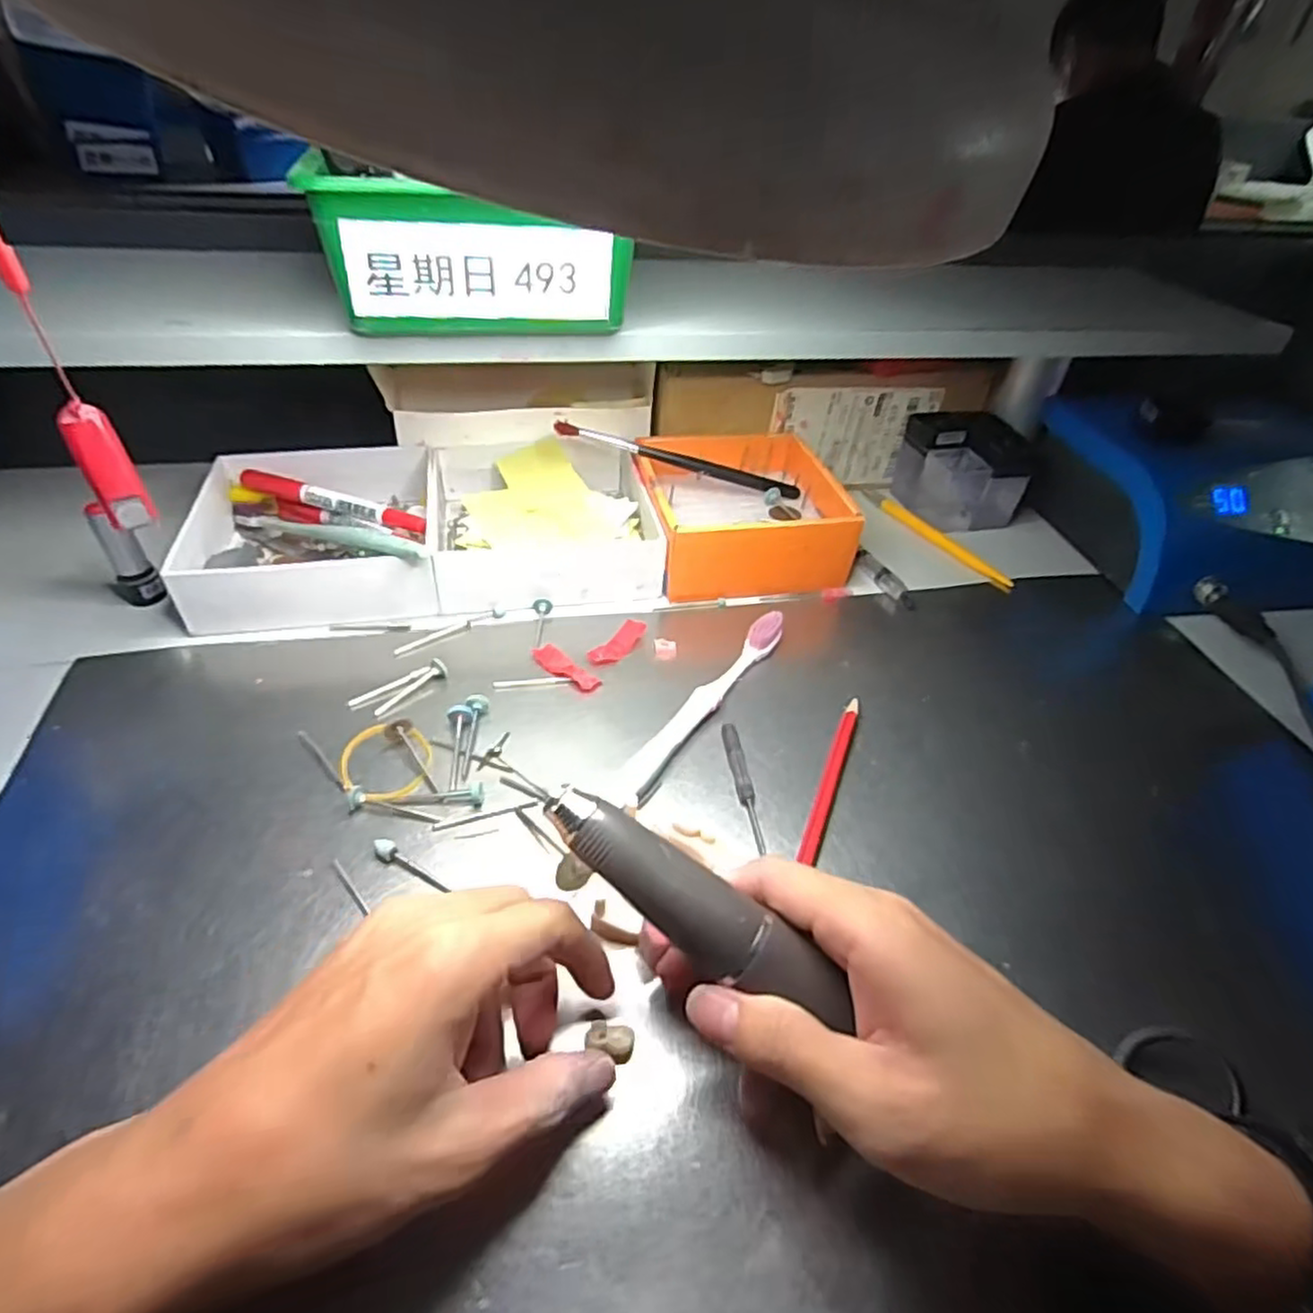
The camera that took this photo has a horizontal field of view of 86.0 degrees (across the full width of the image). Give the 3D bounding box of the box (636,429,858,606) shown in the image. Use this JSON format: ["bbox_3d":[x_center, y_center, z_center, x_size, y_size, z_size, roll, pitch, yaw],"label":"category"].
[{"bbox_3d":[0.055,-0.098,0.459,0.126,0.042,0.129,-3,42,-9],"label":"box"}]

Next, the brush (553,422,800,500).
[{"bbox_3d":[0.016,-0.129,0.465,0.166,0.009,0.011,13,46,-11],"label":"brush"}]

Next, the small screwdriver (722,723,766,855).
[{"bbox_3d":[0.039,0.058,0.317,0.008,0.006,0.070,-3,42,-8],"label":"small screwdriver"}]

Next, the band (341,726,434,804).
[{"bbox_3d":[-0.122,0.045,0.318,0.039,0.005,0.047,-8,43,-13],"label":"band"}]

